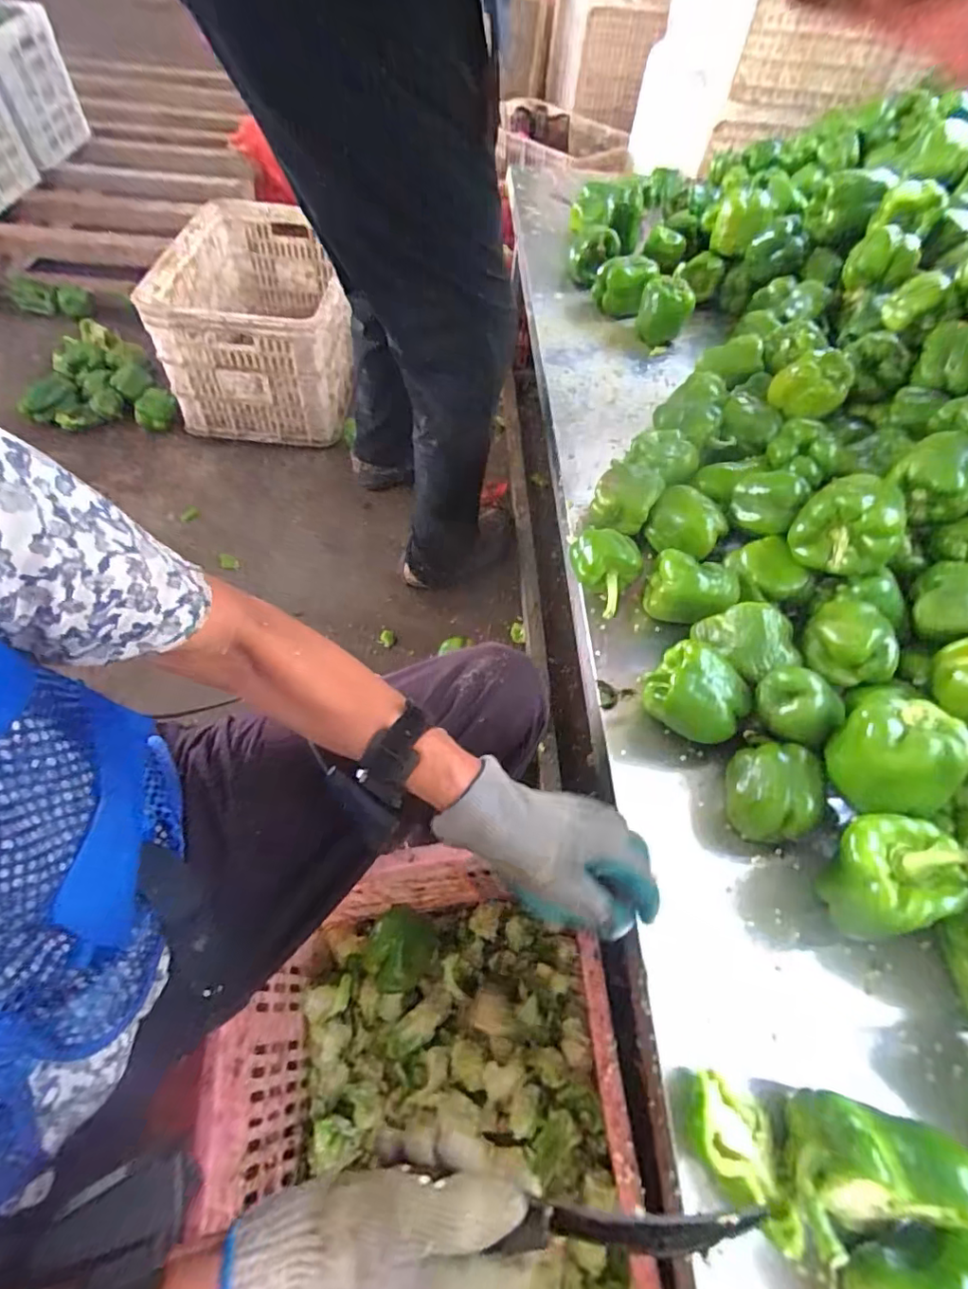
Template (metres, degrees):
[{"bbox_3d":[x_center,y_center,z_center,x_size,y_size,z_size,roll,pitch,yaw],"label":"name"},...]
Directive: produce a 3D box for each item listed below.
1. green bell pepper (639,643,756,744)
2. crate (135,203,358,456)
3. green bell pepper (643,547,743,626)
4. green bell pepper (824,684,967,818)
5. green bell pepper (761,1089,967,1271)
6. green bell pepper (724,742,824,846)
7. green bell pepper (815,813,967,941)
[{"bbox_3d":[0.190,0.042,0.501,0.084,0.063,0.062,31,60,15],"label":"green bell pepper"},{"bbox_3d":[-0.450,-0.678,1.185,0.333,0.294,0.417,2,57,-3],"label":"crate"},{"bbox_3d":[0.209,-0.057,0.571,0.082,0.060,0.059,10,57,2],"label":"green bell pepper"},{"bbox_3d":[0.308,0.082,0.426,0.073,0.063,0.089,-20,61,-16],"label":"green bell pepper"},{"bbox_3d":[0.231,0.329,0.342,0.099,0.071,0.079,14,57,5],"label":"green bell pepper"},{"bbox_3d":[0.242,0.123,0.477,0.061,0.056,0.068,12,57,4],"label":"green bell pepper"},{"bbox_3d":[0.296,0.158,0.400,0.070,0.109,0.074,2,57,-3],"label":"green bell pepper"}]

